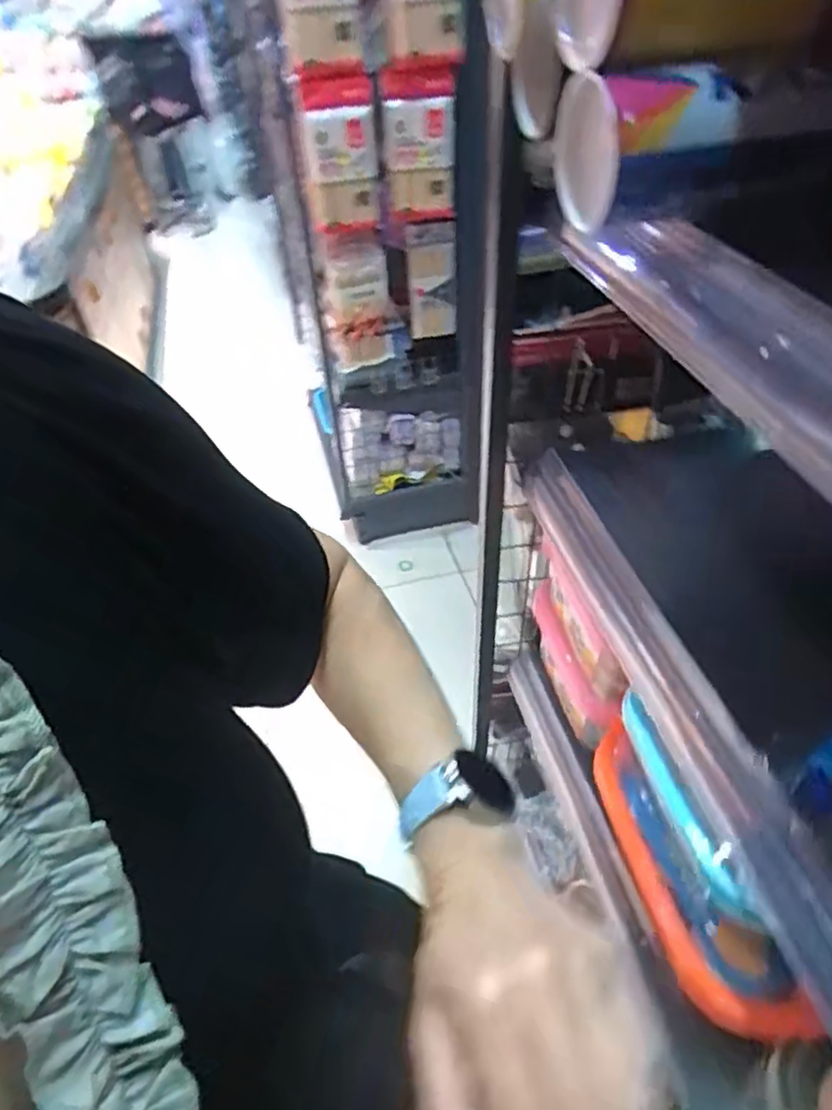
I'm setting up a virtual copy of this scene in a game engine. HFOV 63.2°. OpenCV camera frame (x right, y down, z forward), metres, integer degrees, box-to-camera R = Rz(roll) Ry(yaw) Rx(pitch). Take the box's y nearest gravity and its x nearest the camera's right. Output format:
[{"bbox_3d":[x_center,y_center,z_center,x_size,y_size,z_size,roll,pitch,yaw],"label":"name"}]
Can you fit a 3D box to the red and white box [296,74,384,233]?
[{"bbox_3d":[-0.144,-0.770,1.293,0.138,0.236,0.154,-6,43,-1],"label":"red and white box"}]

